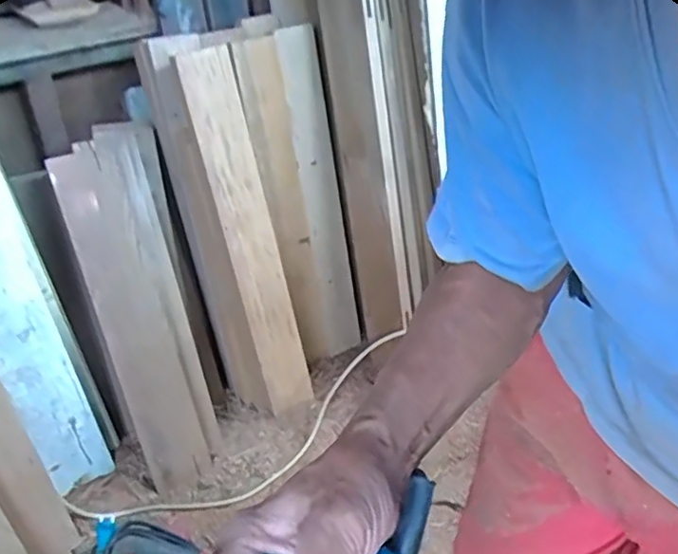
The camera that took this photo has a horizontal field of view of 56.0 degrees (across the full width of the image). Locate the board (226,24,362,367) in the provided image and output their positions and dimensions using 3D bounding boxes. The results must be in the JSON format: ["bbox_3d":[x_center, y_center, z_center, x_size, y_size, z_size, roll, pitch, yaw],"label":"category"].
[{"bbox_3d":[-0.088,-0.176,1.520,0.052,0.799,0.232,7,22,43],"label":"board"}]

